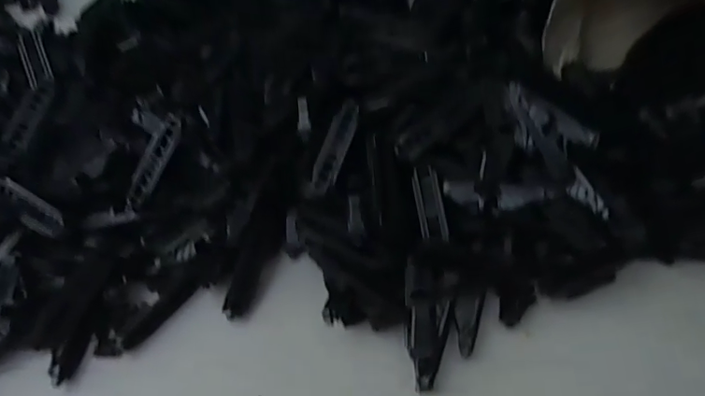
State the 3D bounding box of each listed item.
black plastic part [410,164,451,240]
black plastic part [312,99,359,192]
[{"bbox_3d":[0.059,0.004,0.396,0.020,0.004,0.056,-9,78,-6],"label":"black plastic part"},{"bbox_3d":[-0.013,-0.040,0.397,0.019,0.004,0.073,19,83,15],"label":"black plastic part"}]

